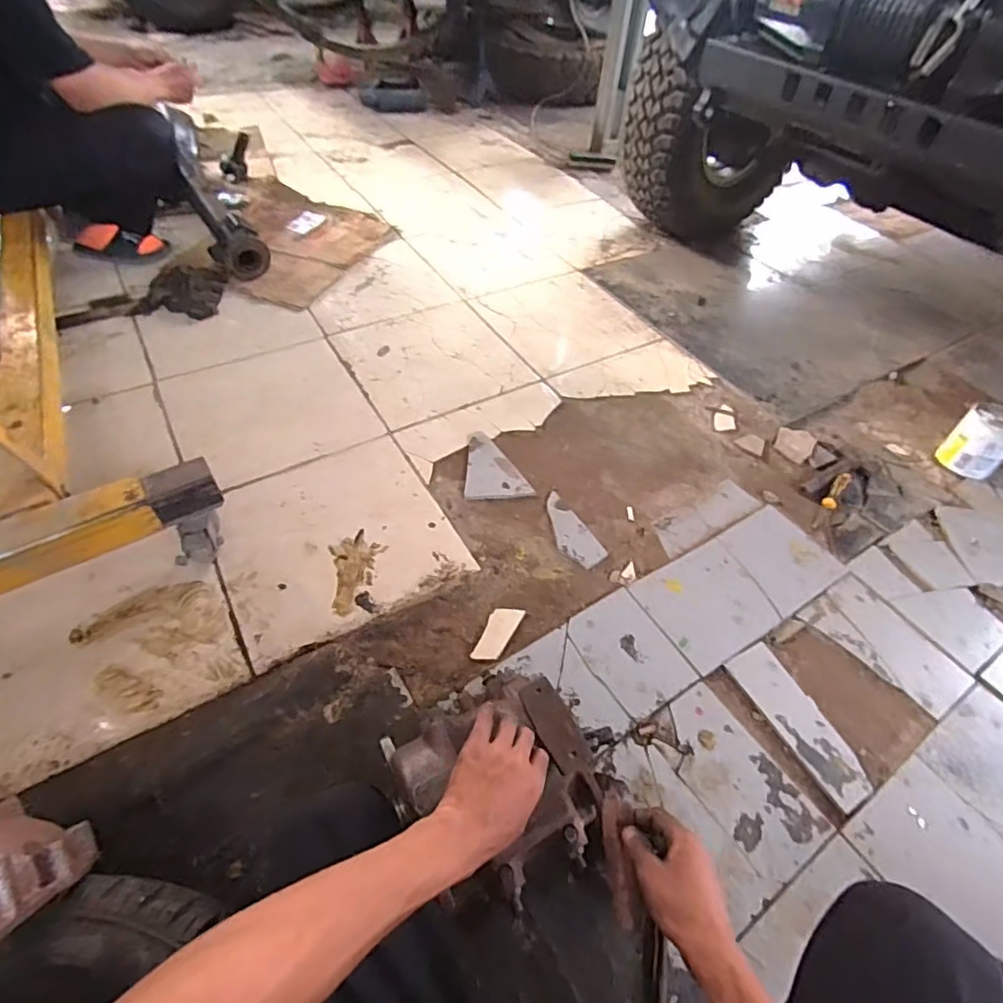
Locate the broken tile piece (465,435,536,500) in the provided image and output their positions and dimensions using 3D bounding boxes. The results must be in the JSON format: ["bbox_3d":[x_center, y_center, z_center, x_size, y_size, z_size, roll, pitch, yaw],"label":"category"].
[{"bbox_3d":[-0.011,-0.074,1.155,0.131,0.010,0.166,-2,51,-6],"label":"broken tile piece"}]

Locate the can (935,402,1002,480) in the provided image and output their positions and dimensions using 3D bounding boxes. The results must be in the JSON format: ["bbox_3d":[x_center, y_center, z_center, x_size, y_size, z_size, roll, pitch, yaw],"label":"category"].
[{"bbox_3d":[1.071,-0.139,1.228,0.138,0.130,0.114,-32,60,-26],"label":"can"}]

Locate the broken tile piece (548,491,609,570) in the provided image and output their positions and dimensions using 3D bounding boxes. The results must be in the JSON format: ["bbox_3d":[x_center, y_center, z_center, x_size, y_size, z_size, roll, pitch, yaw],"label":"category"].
[{"bbox_3d":[0.129,0.054,1.065,0.073,0.008,0.180,-21,56,-20],"label":"broken tile piece"}]

